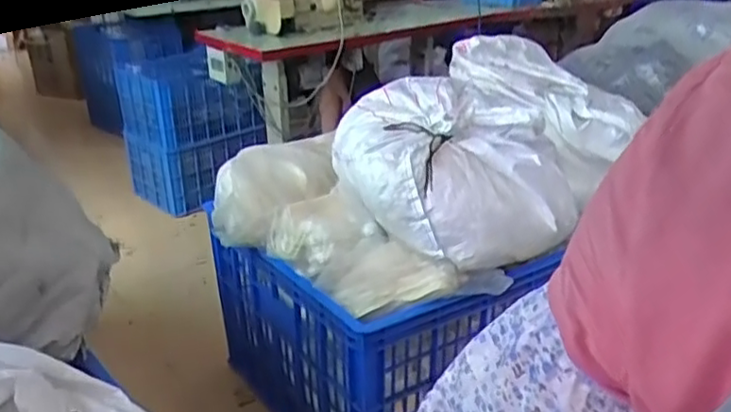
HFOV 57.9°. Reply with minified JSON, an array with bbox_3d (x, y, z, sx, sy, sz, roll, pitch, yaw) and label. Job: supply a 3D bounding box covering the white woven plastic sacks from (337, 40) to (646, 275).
[{"bbox_3d":[0.307,-0.168,1.586,0.492,0.306,0.807,17,30,32],"label":"white woven plastic sacks"}]

